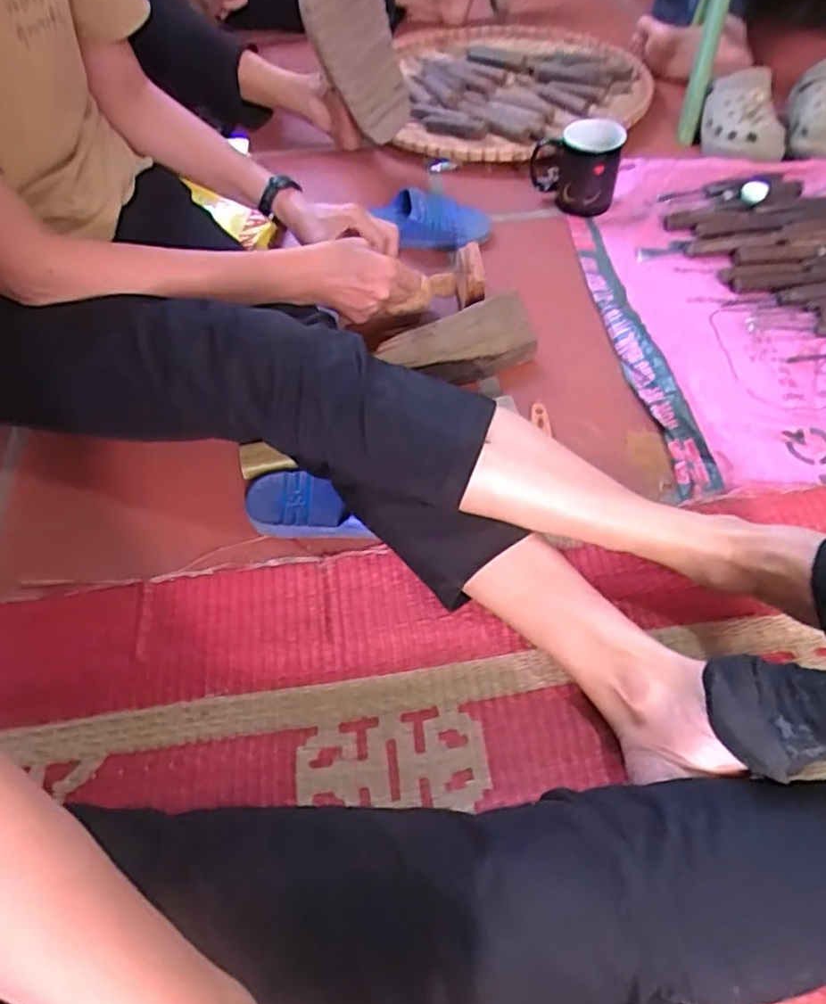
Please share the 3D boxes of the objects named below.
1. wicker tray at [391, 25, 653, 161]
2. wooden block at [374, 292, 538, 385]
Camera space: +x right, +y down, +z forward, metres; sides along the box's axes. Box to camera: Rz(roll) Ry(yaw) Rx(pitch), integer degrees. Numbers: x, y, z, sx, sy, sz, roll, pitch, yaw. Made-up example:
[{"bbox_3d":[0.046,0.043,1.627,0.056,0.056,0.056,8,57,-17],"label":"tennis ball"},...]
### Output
[{"bbox_3d":[0.192,-0.722,1.136,0.408,0.051,0.507,-2,54,3],"label":"wicker tray"},{"bbox_3d":[0.051,-0.168,0.723,0.169,0.084,0.039,-16,54,-7],"label":"wooden block"}]

